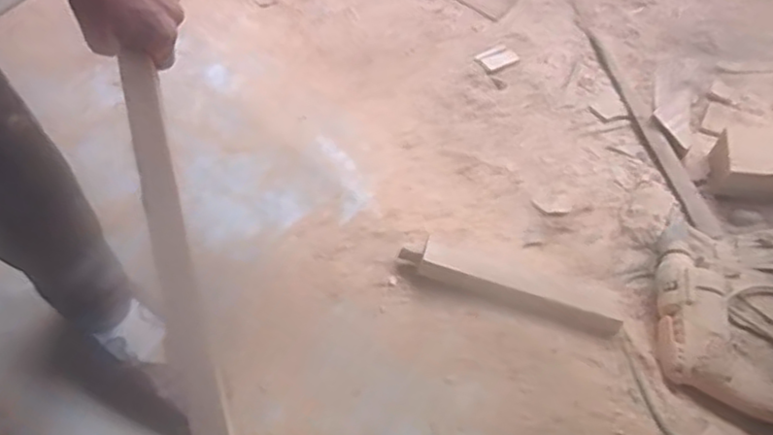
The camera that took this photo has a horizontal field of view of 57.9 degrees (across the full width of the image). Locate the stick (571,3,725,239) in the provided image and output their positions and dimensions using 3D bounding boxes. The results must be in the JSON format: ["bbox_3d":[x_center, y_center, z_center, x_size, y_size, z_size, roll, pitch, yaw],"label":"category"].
[{"bbox_3d":[0.406,-0.162,1.107,0.037,0.015,0.461,-12,60,-10],"label":"stick"}]

